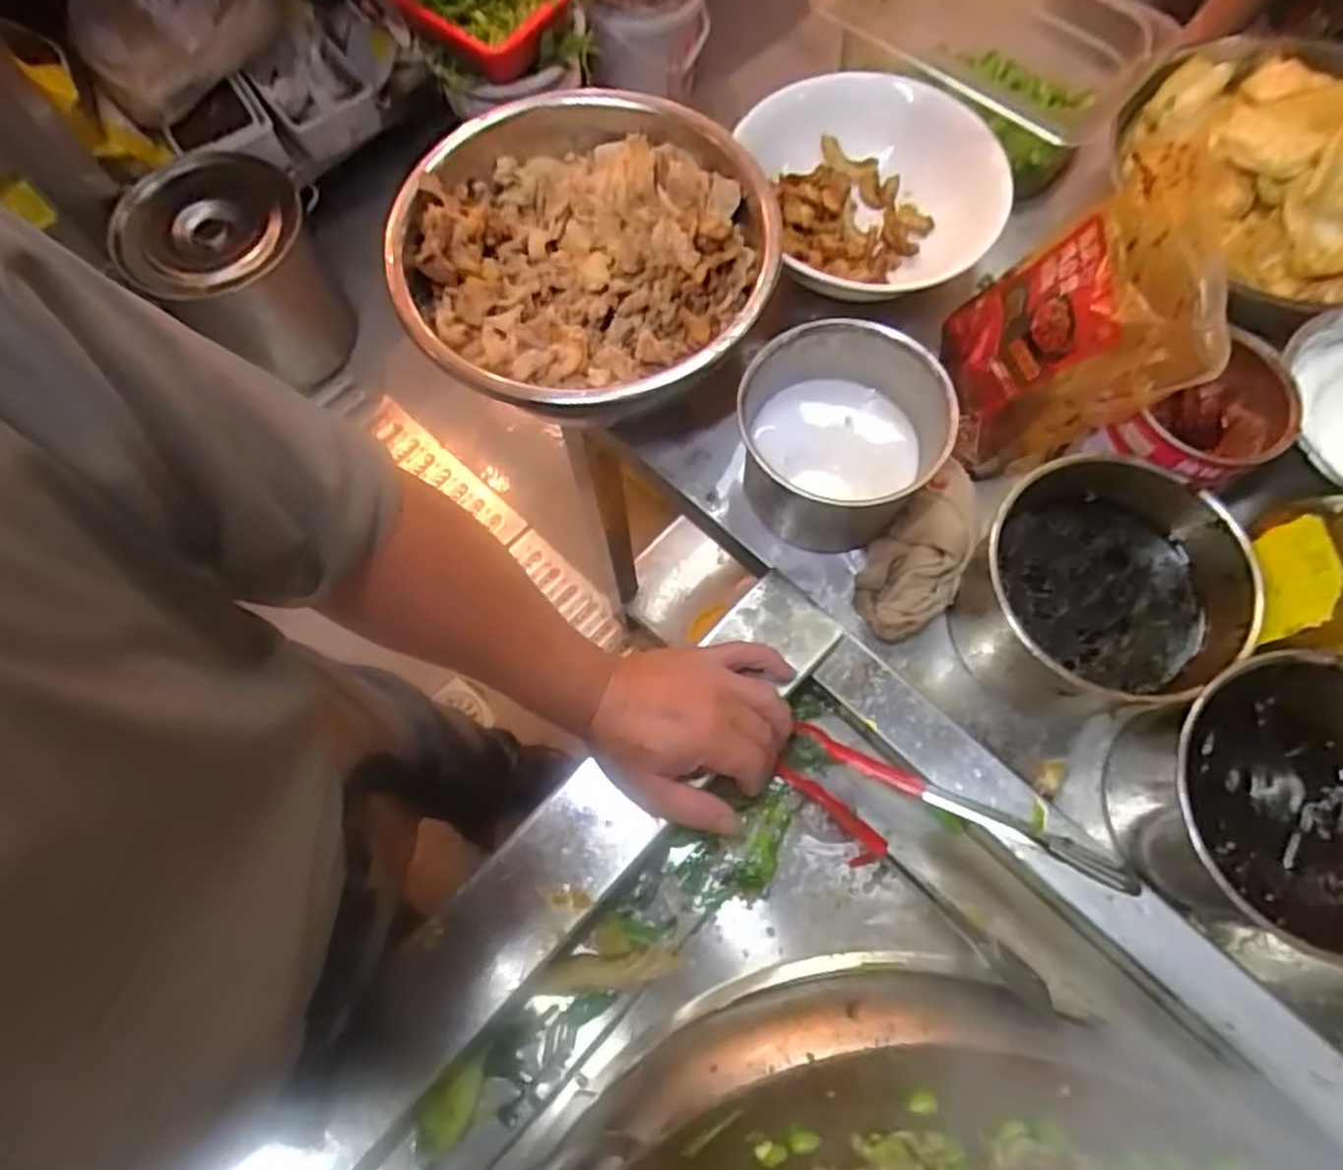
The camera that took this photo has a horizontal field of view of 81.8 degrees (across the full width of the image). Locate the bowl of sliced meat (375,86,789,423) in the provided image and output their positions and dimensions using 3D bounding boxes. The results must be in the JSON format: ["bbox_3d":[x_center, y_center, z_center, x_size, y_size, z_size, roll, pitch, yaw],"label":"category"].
[{"bbox_3d":[-0.060,-0.227,0.552,0.250,0.075,0.249,0,71,0],"label":"bowl of sliced meat"}]

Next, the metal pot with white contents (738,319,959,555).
[{"bbox_3d":[0.116,-0.102,0.552,0.129,0.109,0.124,0,71,0],"label":"metal pot with white contents"}]

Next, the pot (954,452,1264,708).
[{"bbox_3d":[0.266,0.007,0.496,0.138,0.108,0.142,0,71,0],"label":"pot"}]

